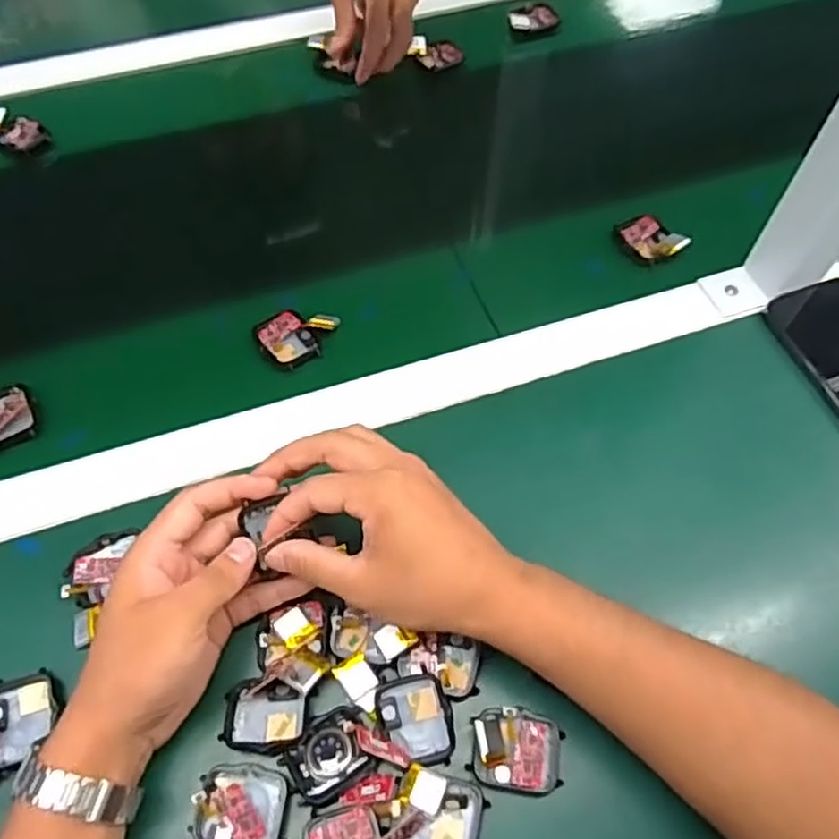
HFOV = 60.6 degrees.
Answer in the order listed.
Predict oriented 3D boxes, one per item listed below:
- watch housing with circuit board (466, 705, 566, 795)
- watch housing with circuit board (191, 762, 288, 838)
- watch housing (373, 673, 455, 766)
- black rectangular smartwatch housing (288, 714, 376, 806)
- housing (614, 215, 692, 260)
[{"bbox_3d":[0.052,0.172,0.374,0.047,0.010,0.038,5,60,2],"label":"watch housing with circuit board"},{"bbox_3d":[-0.090,0.194,0.358,0.044,0.006,0.038,6,60,2],"label":"watch housing with circuit board"},{"bbox_3d":[-0.002,0.159,0.380,0.036,0.013,0.044,-12,61,-8],"label":"watch housing"},{"bbox_3d":[-0.048,0.172,0.367,0.038,0.007,0.035,-28,64,-16],"label":"black rectangular smartwatch housing"},{"bbox_3d":[0.182,-0.145,0.564,0.035,0.015,0.051,-29,65,-16],"label":"housing"}]

